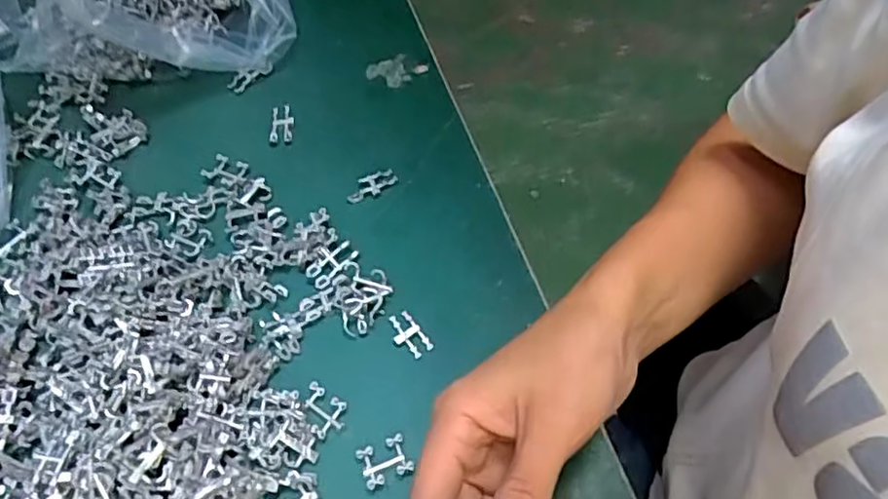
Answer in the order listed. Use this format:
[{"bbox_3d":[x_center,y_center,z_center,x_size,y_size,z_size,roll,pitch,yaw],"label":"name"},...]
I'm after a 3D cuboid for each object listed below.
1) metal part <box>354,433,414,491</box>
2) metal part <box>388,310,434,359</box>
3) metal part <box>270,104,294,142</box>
[{"bbox_3d":[-0.031,0.109,0.348,0.025,0.007,0.022,-20,58,-11],"label":"metal part"},{"bbox_3d":[-0.021,0.049,0.386,0.017,0.004,0.029,-31,61,-17],"label":"metal part"},{"bbox_3d":[-0.116,-0.090,0.478,0.017,0.006,0.030,-2,57,1],"label":"metal part"}]

